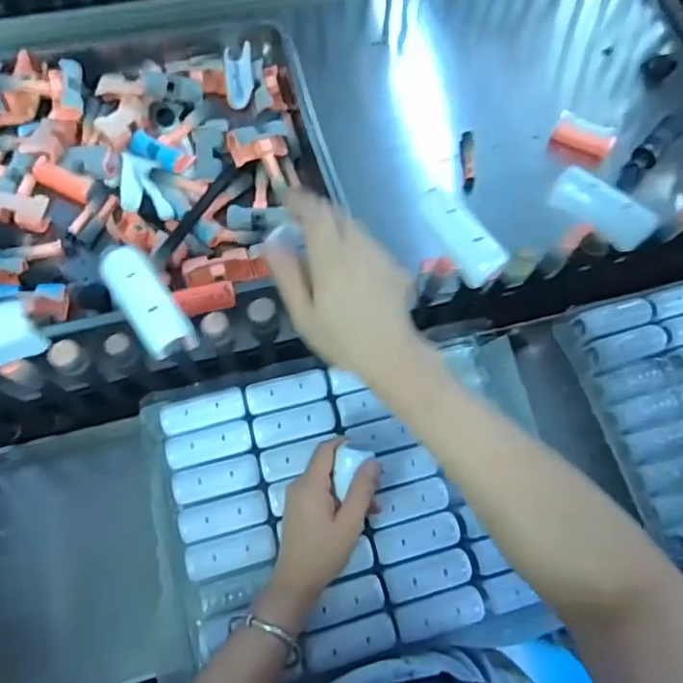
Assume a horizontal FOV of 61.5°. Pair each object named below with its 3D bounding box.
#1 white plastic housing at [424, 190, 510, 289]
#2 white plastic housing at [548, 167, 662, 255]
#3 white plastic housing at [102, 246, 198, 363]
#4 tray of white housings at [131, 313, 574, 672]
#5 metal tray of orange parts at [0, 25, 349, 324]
[{"bbox_3d":[0.088,-0.076,0.413,0.027,0.021,0.073,-36,92,-13],"label":"white plastic housing"},{"bbox_3d":[0.205,-0.104,0.446,0.079,0.036,0.027,42,42,20],"label":"white plastic housing"},{"bbox_3d":[-0.129,-0.027,0.377,0.030,0.016,0.081,-35,89,-13],"label":"white plastic housing"},{"bbox_3d":[0.017,0.140,0.529,0.363,0.039,0.281,-11,71,-6],"label":"tray of white housings"},{"bbox_3d":[-0.318,-0.211,0.698,0.585,0.060,0.413,-14,71,-6],"label":"metal tray of orange parts"}]

